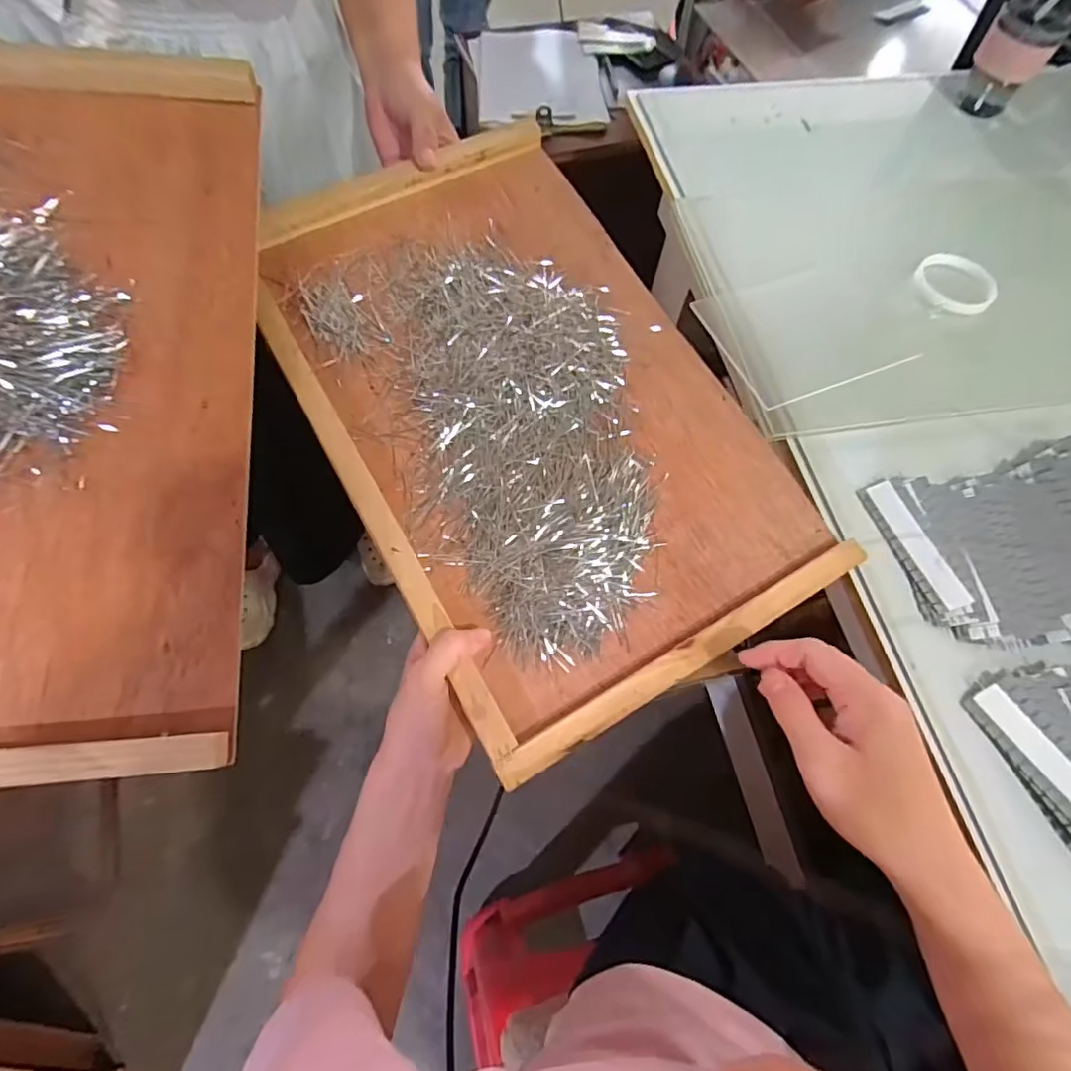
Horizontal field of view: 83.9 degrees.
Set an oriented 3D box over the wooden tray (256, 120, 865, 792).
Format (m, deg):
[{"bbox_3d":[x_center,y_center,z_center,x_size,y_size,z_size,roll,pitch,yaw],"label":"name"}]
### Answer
[{"bbox_3d":[-0.007,-0.108,0.460,0.297,0.021,0.473,-27,75,-15],"label":"wooden tray"}]

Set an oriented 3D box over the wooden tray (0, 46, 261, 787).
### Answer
[{"bbox_3d":[-0.340,-0.101,0.366,0.300,0.028,0.477,-2,77,-10],"label":"wooden tray"}]

